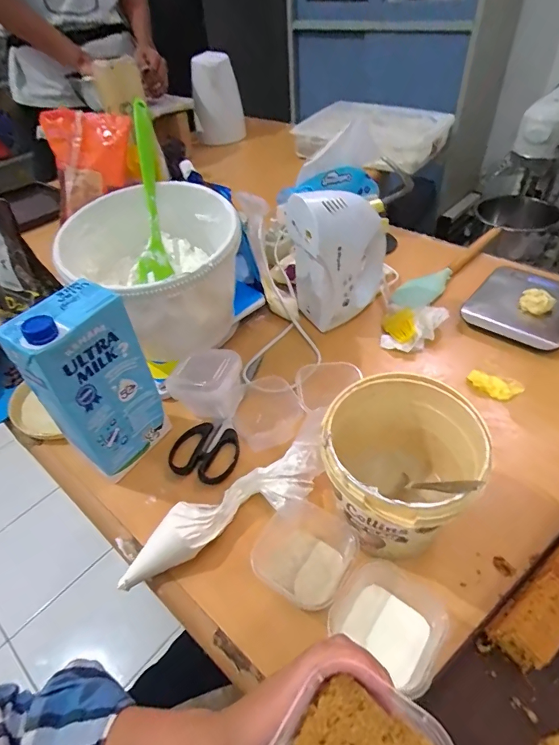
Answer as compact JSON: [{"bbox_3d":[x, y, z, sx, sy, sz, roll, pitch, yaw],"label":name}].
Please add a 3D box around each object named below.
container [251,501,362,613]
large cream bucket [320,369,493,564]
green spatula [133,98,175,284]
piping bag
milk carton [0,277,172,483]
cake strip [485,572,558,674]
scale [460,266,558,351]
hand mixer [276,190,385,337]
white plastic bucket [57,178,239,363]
[{"bbox_3d":[0.026,0.161,0.383,0.083,0.043,0.086,24,52,27],"label":"container"},{"bbox_3d":[0.105,0.082,0.375,0.125,0.110,0.138,3,45,8],"label":"large cream bucket"},{"bbox_3d":[-0.170,-0.234,0.533,0.041,0.038,0.239,-5,86,0],"label":"green spatula"},{"bbox_3d":[-0.043,0.128,0.414,0.238,0.036,0.052,-29,49,-22],"label":"piping bag"},{"bbox_3d":[-0.184,0.017,0.419,0.056,0.193,0.100,20,50,24],"label":"milk carton"},{"bbox_3d":[0.199,0.189,0.322,0.065,0.036,0.039,-30,49,-23],"label":"cake strip"},{"bbox_3d":[0.363,-0.101,0.616,0.138,0.018,0.174,29,54,30],"label":"scale"},{"bbox_3d":[0.079,-0.164,0.586,0.096,0.183,0.128,32,55,32],"label":"hand mixer"},{"bbox_3d":[-0.139,-0.120,0.532,0.175,0.159,0.199,-33,51,-26],"label":"white plastic bucket"}]

